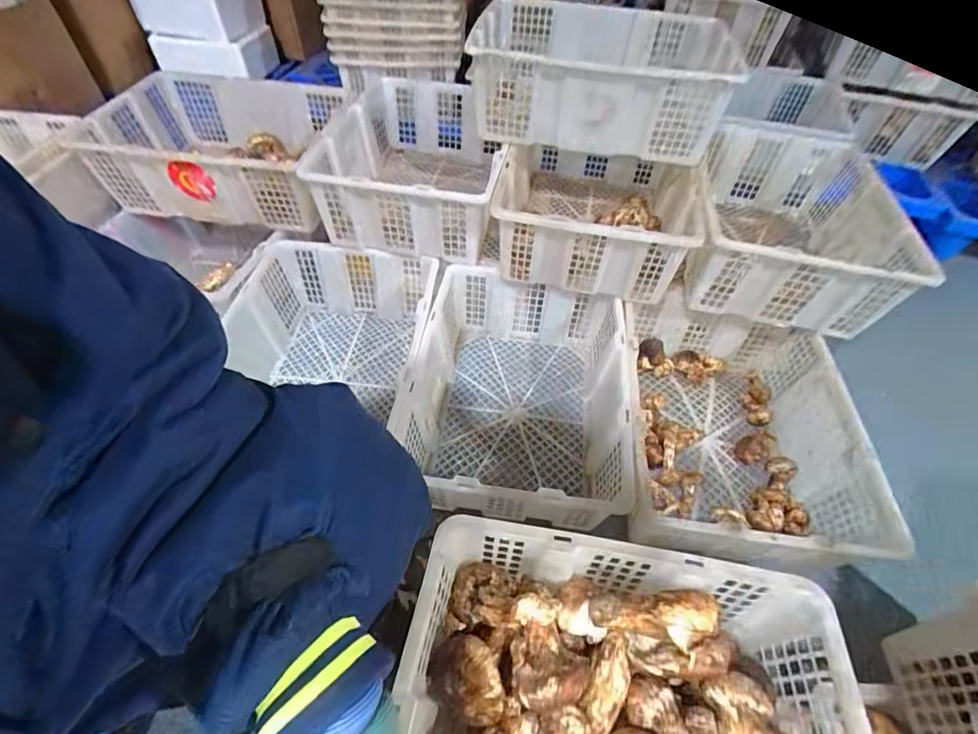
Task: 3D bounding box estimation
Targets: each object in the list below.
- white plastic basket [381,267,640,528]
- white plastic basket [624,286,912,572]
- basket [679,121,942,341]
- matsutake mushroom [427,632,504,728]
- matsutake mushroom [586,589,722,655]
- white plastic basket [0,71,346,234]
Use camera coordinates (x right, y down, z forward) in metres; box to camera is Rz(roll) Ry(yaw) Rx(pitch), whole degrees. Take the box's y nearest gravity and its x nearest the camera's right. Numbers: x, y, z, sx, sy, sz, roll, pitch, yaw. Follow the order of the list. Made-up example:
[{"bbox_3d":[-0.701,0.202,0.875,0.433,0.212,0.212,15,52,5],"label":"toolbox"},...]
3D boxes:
[{"bbox_3d":[0.055,0.047,0.836,0.359,0.168,0.440,8,52,4],"label":"white plastic basket"},{"bbox_3d":[0.407,0.096,0.801,0.357,0.162,0.460,8,52,3],"label":"white plastic basket"},{"bbox_3d":[0.567,-0.278,0.912,0.340,0.184,0.462,12,53,7],"label":"basket"},{"bbox_3d":[-0.018,0.262,0.388,0.068,0.045,0.053,21,54,13],"label":"matsutake mushroom"},{"bbox_3d":[0.143,0.230,0.405,0.114,0.041,0.045,1,52,-2],"label":"matsutake mushroom"},{"bbox_3d":[-0.559,-0.486,1.014,0.497,0.148,0.363,9,52,4],"label":"white plastic basket"}]

